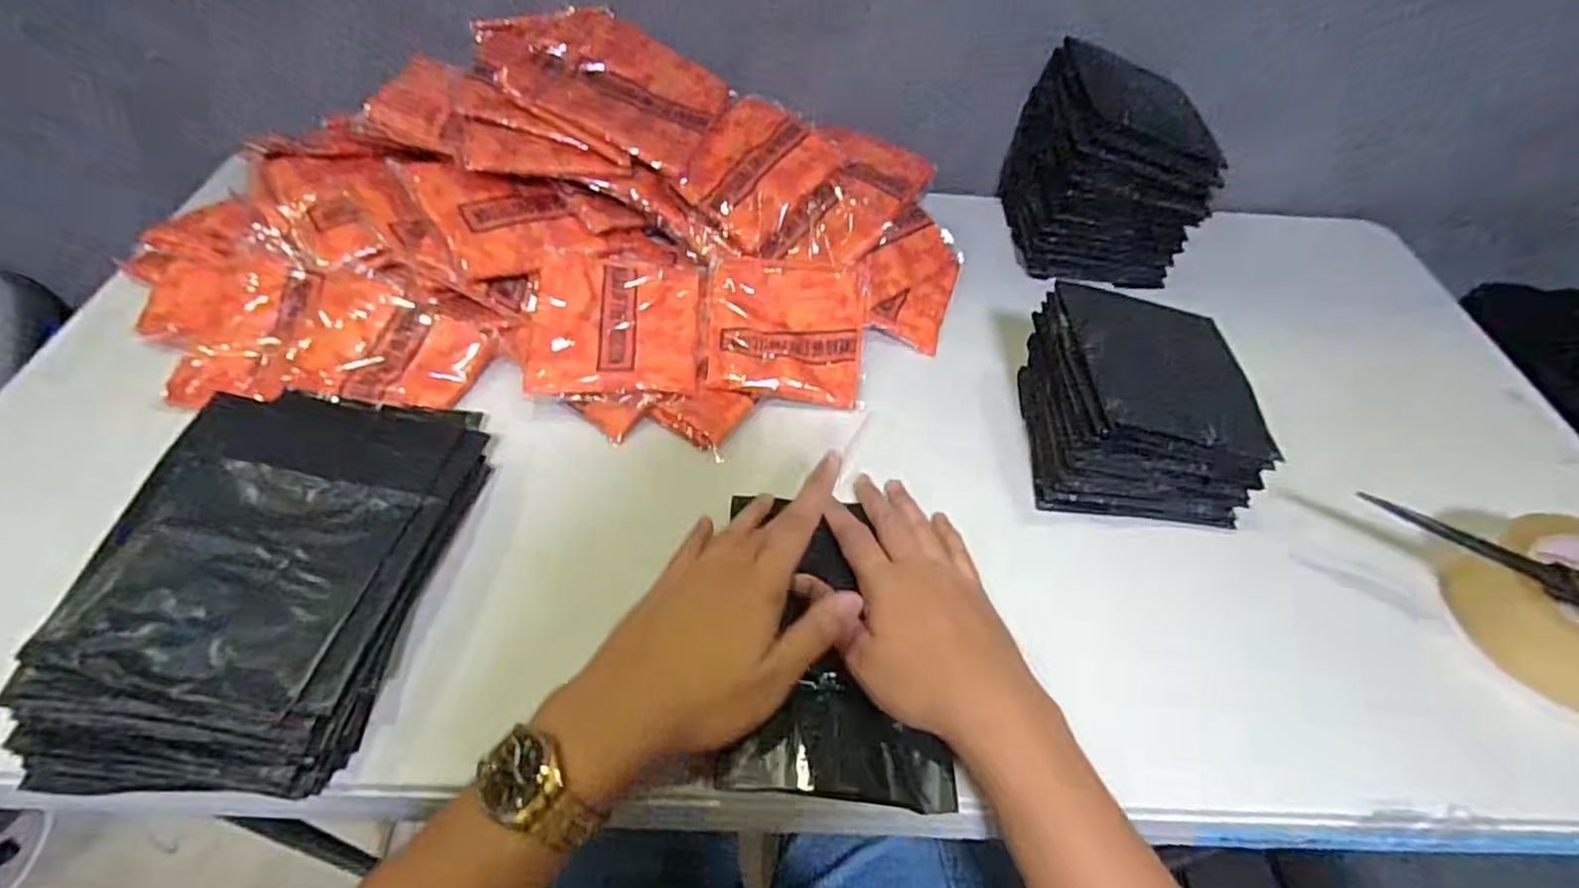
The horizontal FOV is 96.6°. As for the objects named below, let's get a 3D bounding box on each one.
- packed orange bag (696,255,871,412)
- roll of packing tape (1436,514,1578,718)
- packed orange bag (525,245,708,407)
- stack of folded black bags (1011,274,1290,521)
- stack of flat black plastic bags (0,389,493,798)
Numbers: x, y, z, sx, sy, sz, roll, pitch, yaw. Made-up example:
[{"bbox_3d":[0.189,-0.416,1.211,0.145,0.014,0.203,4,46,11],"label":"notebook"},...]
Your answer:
[{"bbox_3d":[-0.002,-0.094,0.567,0.125,0.018,0.122,4,74,-1],"label":"packed orange bag"},{"bbox_3d":[0.490,0.109,0.441,0.119,0.059,0.116,2,51,-3],"label":"roll of packing tape"},{"bbox_3d":[-0.132,-0.093,0.549,0.126,0.012,0.132,4,64,-11],"label":"packed orange bag"},{"bbox_3d":[0.246,-0.030,0.499,0.141,0.103,0.130,6,51,-1],"label":"stack of folded black bags"},{"bbox_3d":[-0.285,0.066,0.401,0.162,0.049,0.233,3,51,-3],"label":"stack of flat black plastic bags"}]

